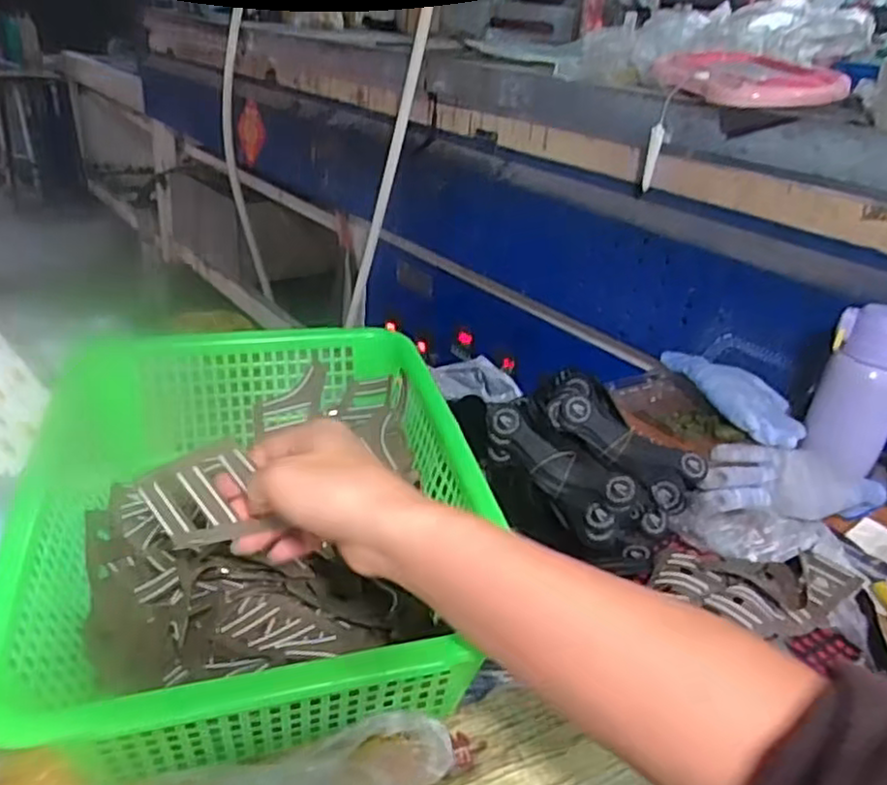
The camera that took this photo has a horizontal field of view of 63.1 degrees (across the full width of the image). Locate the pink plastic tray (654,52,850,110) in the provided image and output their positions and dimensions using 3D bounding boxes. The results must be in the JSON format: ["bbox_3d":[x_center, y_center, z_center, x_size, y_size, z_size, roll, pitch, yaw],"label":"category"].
[{"bbox_3d":[0.432,-0.450,1.040,0.252,0.055,0.242,11,28,10],"label":"pink plastic tray"}]

